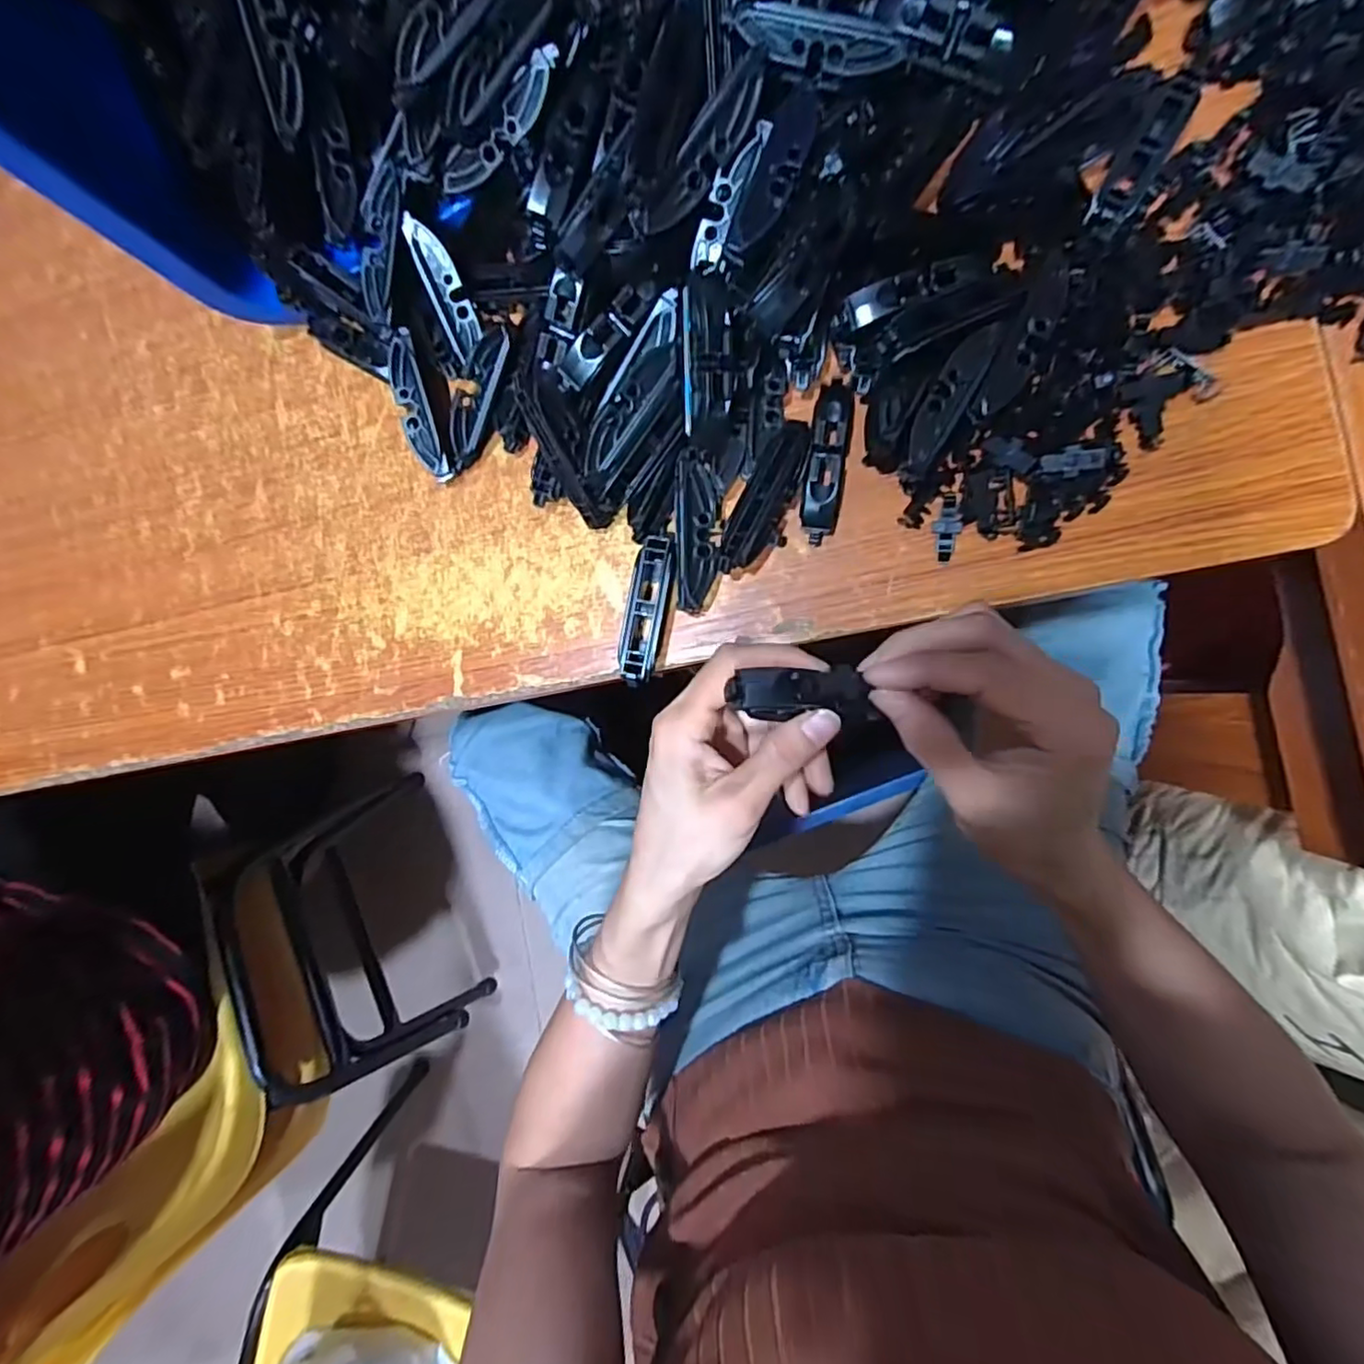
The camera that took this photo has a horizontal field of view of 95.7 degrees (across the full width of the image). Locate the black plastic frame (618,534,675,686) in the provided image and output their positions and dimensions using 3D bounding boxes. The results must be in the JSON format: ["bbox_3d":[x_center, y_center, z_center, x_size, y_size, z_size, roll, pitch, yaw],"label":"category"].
[{"bbox_3d":[-0.018,-0.038,0.331,0.021,0.019,0.079,11,92,9],"label":"black plastic frame"}]

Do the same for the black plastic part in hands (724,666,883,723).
[{"bbox_3d":[0.047,0.004,0.242,0.054,0.018,0.020,1,90,4],"label":"black plastic part in hands"}]

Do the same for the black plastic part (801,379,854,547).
[{"bbox_3d":[0.075,-0.113,0.316,0.020,0.020,0.080,7,91,9],"label":"black plastic part"}]

